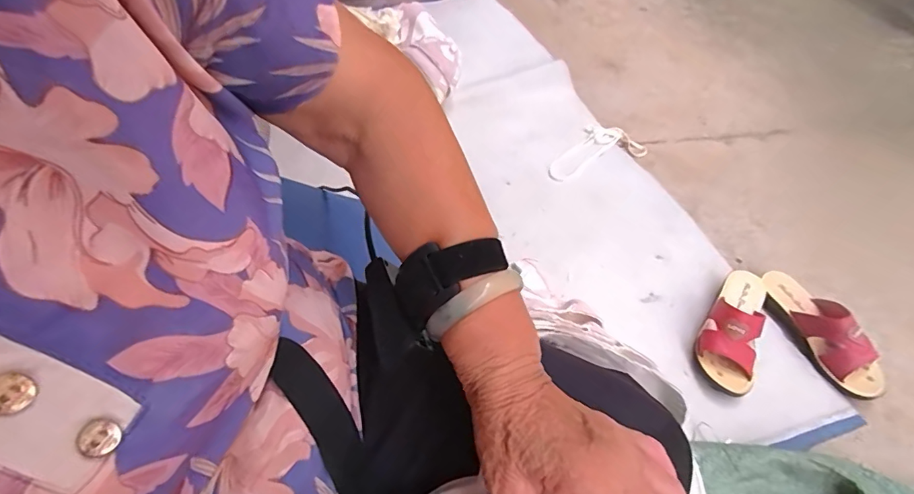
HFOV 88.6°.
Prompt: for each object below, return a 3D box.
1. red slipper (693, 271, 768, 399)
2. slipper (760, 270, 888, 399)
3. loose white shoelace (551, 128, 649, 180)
[{"bbox_3d":[0.449,0.120,0.753,0.085,0.070,0.222,23,57,22],"label":"red slipper"},{"bbox_3d":[0.589,0.128,0.755,0.077,0.070,0.226,-18,52,-8],"label":"slipper"},{"bbox_3d":[0.310,-0.228,1.088,0.245,0.021,0.121,-19,53,-14],"label":"loose white shoelace"}]

